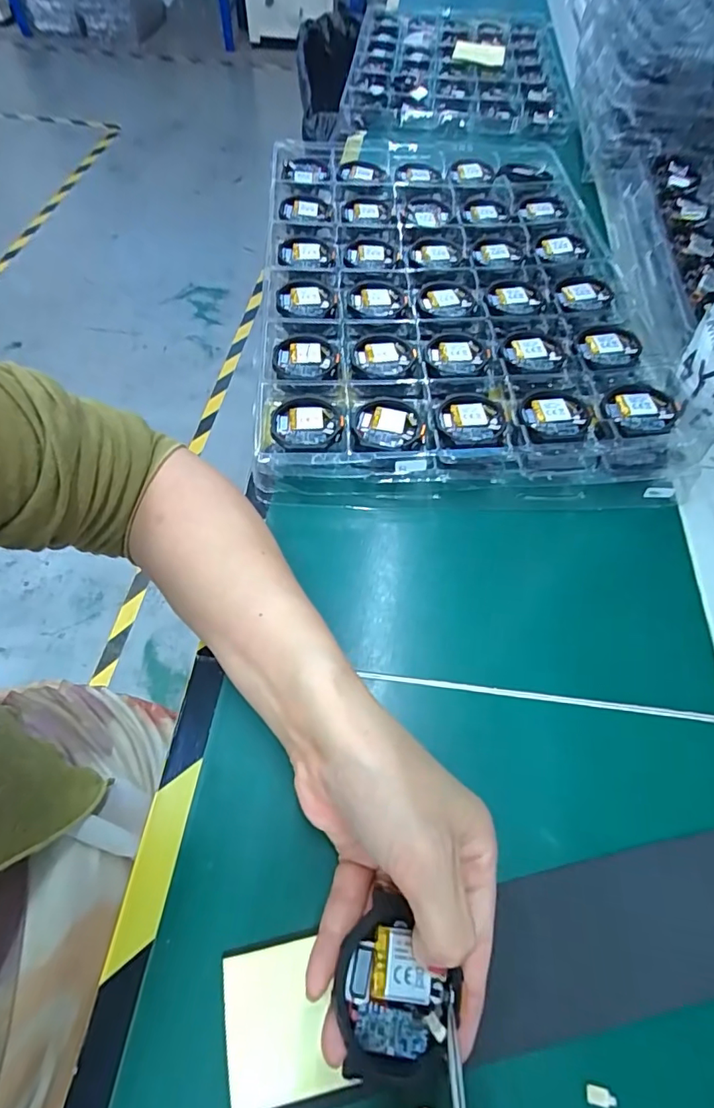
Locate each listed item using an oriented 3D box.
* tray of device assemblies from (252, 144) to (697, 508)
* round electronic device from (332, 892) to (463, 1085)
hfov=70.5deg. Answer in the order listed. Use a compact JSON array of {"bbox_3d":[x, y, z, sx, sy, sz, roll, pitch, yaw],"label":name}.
[{"bbox_3d":[0.070,-0.241,0.433,0.294,0.033,0.458,-1,60,-3],"label":"tray of device assemblies"},{"bbox_3d":[0.014,0.156,0.183,0.042,0.011,0.050,5,63,3],"label":"round electronic device"}]

